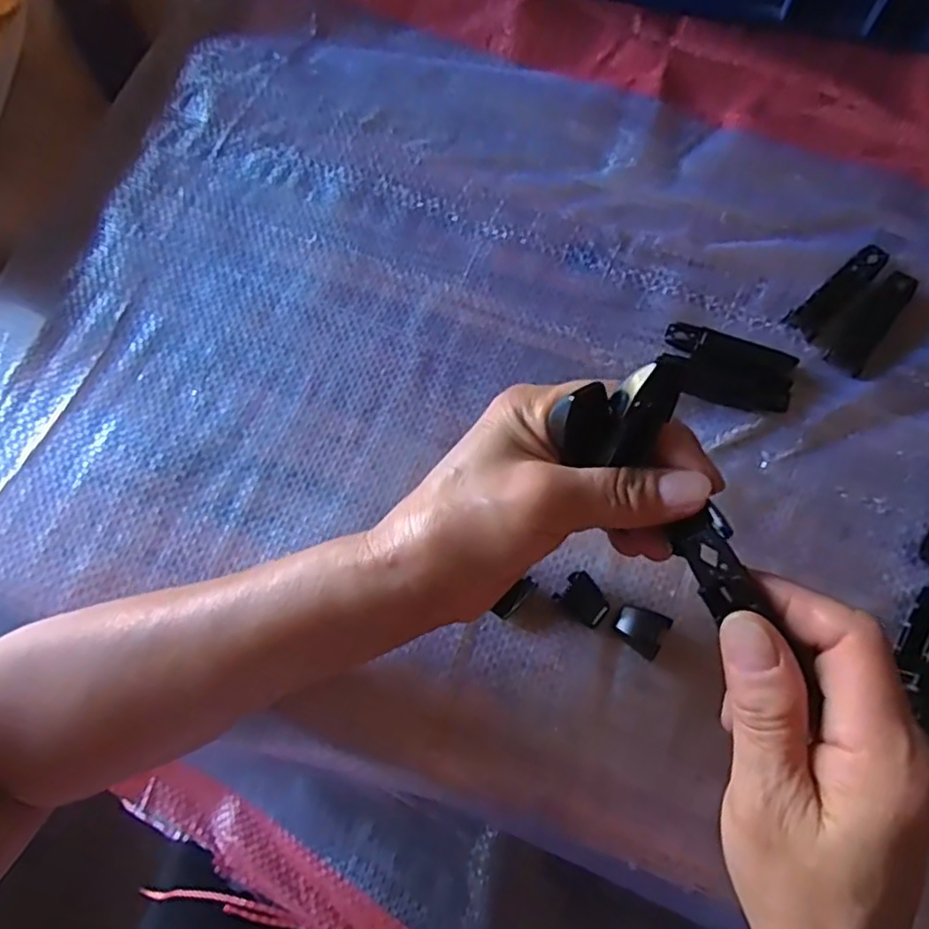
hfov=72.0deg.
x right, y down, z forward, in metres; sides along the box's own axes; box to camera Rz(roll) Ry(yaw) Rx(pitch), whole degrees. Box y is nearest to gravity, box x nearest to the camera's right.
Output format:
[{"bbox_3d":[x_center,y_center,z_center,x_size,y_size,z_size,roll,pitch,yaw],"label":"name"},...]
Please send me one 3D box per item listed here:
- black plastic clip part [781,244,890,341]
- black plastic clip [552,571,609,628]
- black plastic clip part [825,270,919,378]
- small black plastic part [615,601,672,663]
[{"bbox_3d":[0.196,-0.090,0.331,0.062,0.008,0.019,-41,76,-9],"label":"black plastic clip part"},{"bbox_3d":[0.055,0.061,0.288,0.023,0.010,0.016,38,78,12],"label":"black plastic clip"},{"bbox_3d":[0.209,-0.074,0.325,0.018,0.004,0.065,36,78,12],"label":"black plastic clip part"},{"bbox_3d":[0.080,0.074,0.288,0.022,0.004,0.020,31,77,11],"label":"small black plastic part"}]

